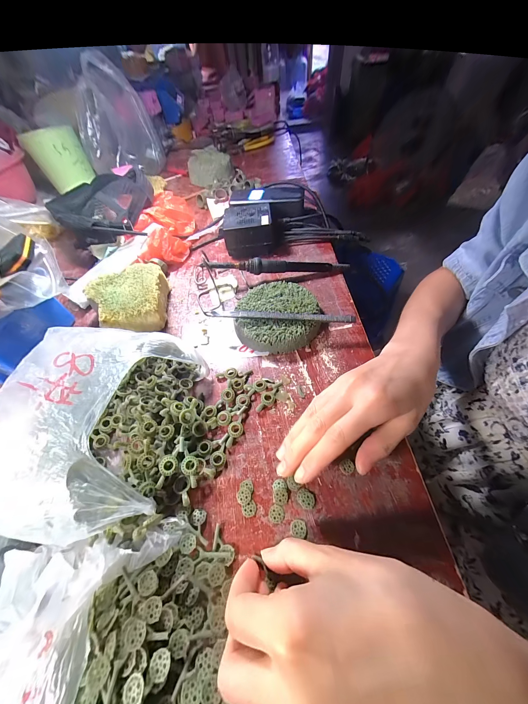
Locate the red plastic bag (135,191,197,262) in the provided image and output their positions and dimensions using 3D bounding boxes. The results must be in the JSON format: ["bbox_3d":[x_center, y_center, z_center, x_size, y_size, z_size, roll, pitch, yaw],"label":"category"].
[{"bbox_3d":[-0.171,-0.213,0.417,0.084,0.063,0.154,-1,54,6],"label":"red plastic bag"}]

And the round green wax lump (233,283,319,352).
[{"bbox_3d":[0.015,-0.045,0.296,0.097,0.027,0.097,-2,55,3],"label":"round green wax lump"}]

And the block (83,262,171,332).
[{"bbox_3d":[-0.177,-0.068,0.324,0.098,0.043,0.110,-21,54,-9],"label":"block"}]

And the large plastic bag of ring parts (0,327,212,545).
[{"bbox_3d":[-0.131,0.051,0.213,0.150,0.073,0.184,-10,53,-1],"label":"large plastic bag of ring parts"}]

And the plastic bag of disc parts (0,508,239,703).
[{"bbox_3d":[-0.077,0.176,0.120,0.115,0.060,0.144,-14,56,-5],"label":"plastic bag of disc parts"}]

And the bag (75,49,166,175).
[{"bbox_3d":[-0.360,-0.556,0.584,0.188,0.188,0.128,-22,57,-10],"label":"bag"}]

